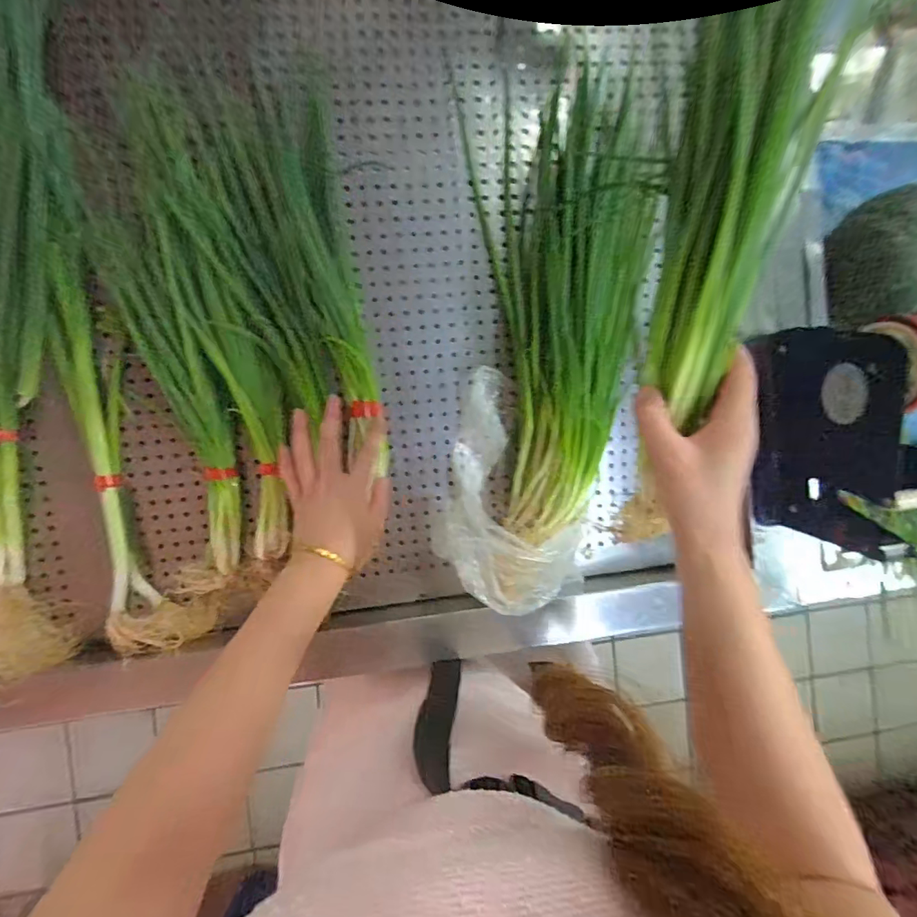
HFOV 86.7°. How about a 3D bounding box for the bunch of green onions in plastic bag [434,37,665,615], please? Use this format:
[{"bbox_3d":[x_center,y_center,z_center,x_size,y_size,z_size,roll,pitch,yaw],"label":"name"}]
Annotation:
[{"bbox_3d":[0.082,-0.120,0.499,0.195,0.067,0.538,2,91,-8],"label":"bunch of green onions in plastic bag"}]

